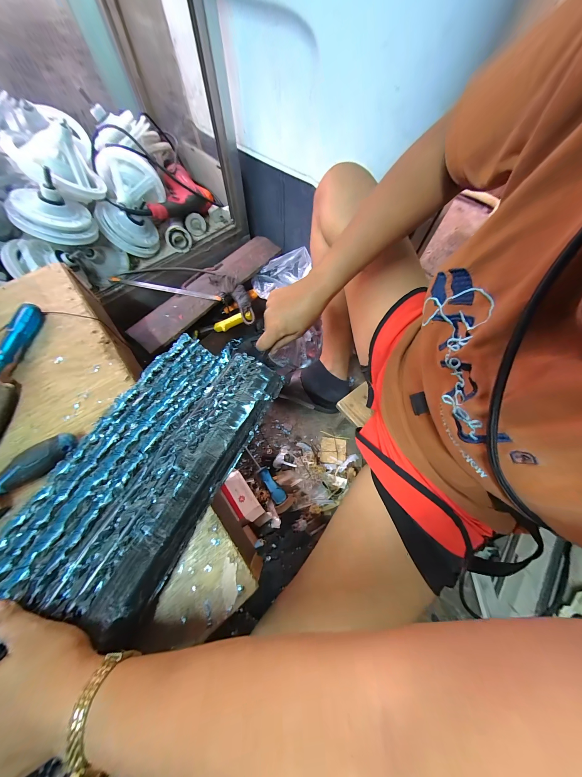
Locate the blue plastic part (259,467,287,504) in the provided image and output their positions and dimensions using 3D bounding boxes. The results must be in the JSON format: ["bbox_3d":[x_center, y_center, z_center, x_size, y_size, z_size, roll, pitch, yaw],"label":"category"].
[{"bbox_3d":[-0.044,0.232,0.598,0.029,0.016,0.086,-32,70,-15],"label":"blue plastic part"}]

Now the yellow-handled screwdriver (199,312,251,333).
[{"bbox_3d":[-0.165,-0.162,0.628,0.141,0.023,0.023,-14,65,14],"label":"yellow-handled screwdriver"}]

